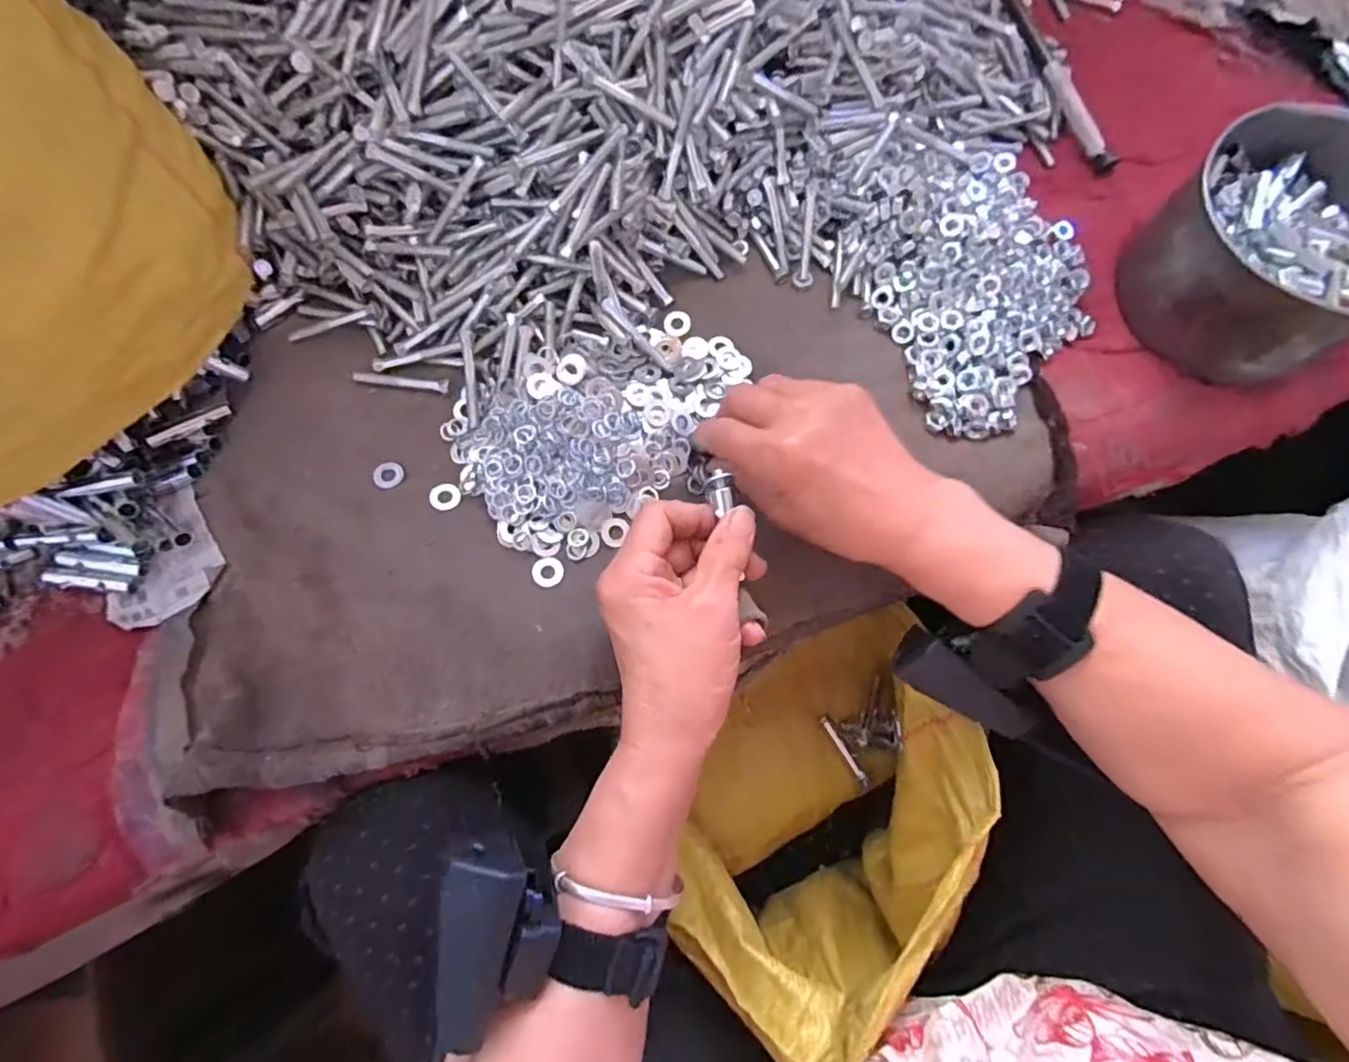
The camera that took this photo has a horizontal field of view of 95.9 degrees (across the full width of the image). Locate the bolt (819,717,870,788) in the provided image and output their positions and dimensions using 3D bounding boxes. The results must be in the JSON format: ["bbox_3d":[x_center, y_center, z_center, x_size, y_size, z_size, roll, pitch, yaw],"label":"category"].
[{"bbox_3d":[0.126,0.163,0.451,0.008,0.004,0.057,-32,76,-9],"label":"bolt"}]

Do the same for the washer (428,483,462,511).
[{"bbox_3d":[-0.133,-0.020,0.352,0.017,0.004,0.017,0,73,0],"label":"washer"}]

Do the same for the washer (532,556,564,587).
[{"bbox_3d":[-0.071,0.023,0.344,0.016,0.004,0.017,0,73,0],"label":"washer"}]

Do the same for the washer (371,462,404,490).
[{"bbox_3d":[-0.168,-0.033,0.357,0.017,0.004,0.017,0,73,0],"label":"washer"}]

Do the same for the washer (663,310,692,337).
[{"bbox_3d":[0.002,-0.133,0.388,0.017,0.004,0.018,0,73,0],"label":"washer"}]

